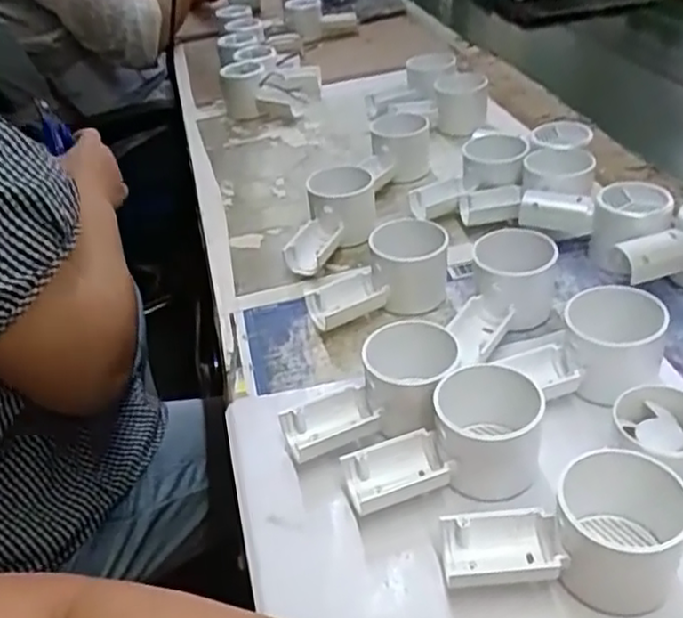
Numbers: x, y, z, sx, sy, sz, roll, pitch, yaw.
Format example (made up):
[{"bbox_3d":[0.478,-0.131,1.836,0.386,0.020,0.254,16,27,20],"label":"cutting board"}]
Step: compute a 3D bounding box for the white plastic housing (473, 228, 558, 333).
[{"bbox_3d":[0.125,-0.022,0.514,0.058,0.055,0.070,5,38,16],"label":"white plastic housing"}]

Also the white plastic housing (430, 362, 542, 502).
[{"bbox_3d":[0.083,0.068,0.400,0.059,0.052,0.055,2,37,12],"label":"white plastic housing"}]

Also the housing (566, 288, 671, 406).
[{"bbox_3d":[0.172,0.023,0.446,0.057,0.055,0.052,5,38,16],"label":"housing"}]

